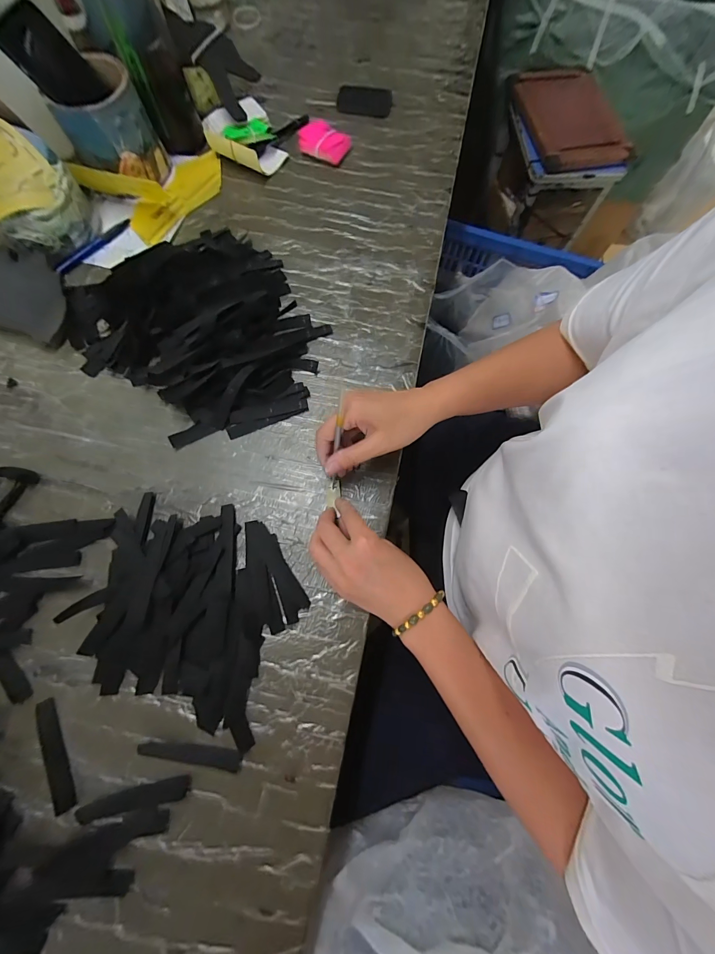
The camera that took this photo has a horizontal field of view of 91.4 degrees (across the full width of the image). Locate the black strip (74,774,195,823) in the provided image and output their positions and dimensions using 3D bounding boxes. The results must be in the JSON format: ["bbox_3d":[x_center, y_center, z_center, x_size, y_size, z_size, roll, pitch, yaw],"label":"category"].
[{"bbox_3d":[-0.192,0.278,0.300,0.094,0.004,0.015,-11,74,-5],"label":"black strip"}]

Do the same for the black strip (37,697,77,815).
[{"bbox_3d":[-0.272,0.248,0.311,0.019,0.007,0.090,-26,76,-10],"label":"black strip"}]

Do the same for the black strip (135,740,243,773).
[{"bbox_3d":[-0.150,0.248,0.312,0.092,0.007,0.016,7,73,0],"label":"black strip"}]

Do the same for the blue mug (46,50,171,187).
[{"bbox_3d":[-0.320,-0.456,0.463,0.093,0.103,0.102,35,75,8],"label":"blue mug"}]

